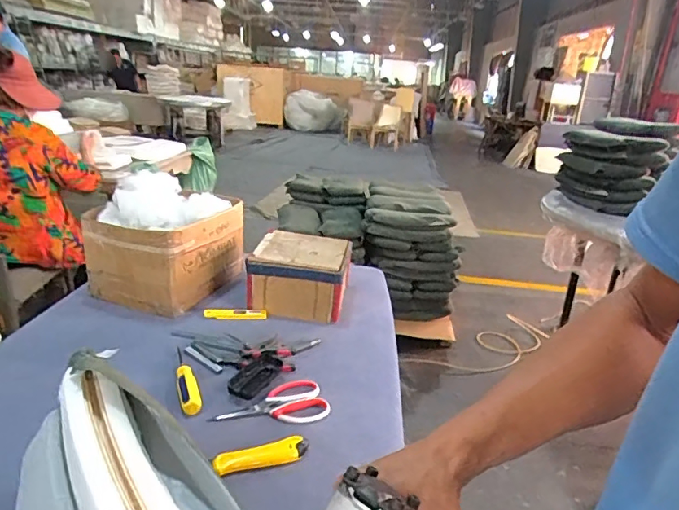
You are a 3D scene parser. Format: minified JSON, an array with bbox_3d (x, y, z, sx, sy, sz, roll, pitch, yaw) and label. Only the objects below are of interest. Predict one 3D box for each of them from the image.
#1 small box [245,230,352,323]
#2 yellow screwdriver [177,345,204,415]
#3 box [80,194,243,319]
[{"bbox_3d":[-0.092,0.047,1.160,0.220,0.137,0.208,5,20,1],"label":"small box"},{"bbox_3d":[-0.271,0.210,0.850,0.032,0.025,0.200,-5,22,-23],"label":"yellow screwdriver"},{"bbox_3d":[-0.397,-0.008,1.161,0.236,0.201,0.306,14,22,25],"label":"box"}]

